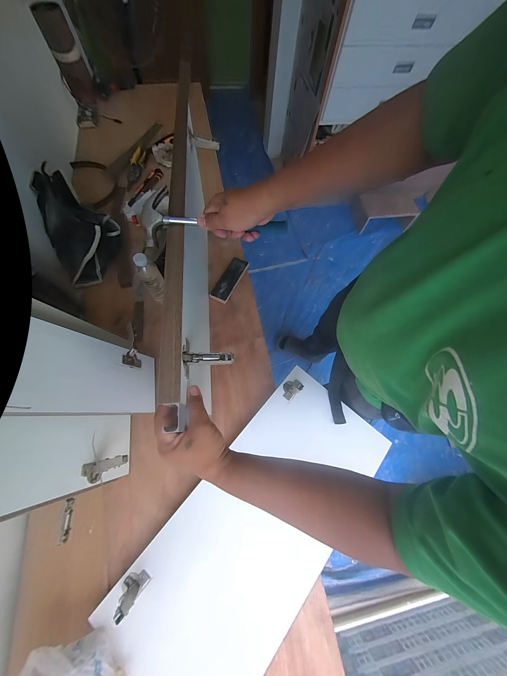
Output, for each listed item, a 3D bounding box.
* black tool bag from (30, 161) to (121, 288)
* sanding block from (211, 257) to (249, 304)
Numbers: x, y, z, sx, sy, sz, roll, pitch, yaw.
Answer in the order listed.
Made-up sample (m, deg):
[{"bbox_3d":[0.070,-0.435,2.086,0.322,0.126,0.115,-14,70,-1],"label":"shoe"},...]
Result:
[{"bbox_3d":[-0.545,-0.329,0.687,0.220,0.201,0.206,-42,77,-17],"label":"black tool bag"},{"bbox_3d":[-0.079,-0.198,0.752,0.057,0.022,0.175,26,70,7],"label":"sanding block"}]

